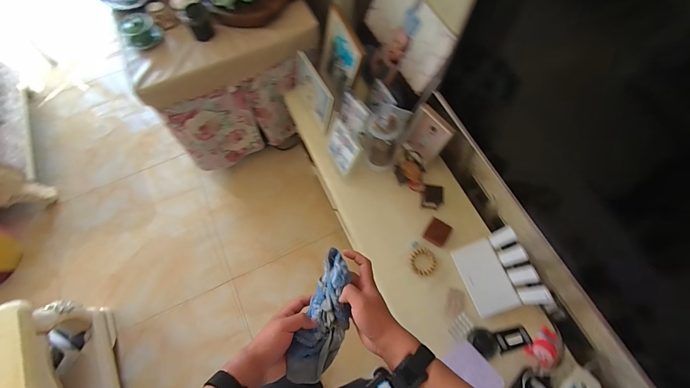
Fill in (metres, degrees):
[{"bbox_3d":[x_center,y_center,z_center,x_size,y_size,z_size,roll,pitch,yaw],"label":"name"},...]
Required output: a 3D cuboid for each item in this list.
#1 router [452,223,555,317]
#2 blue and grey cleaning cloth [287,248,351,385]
[{"bbox_3d":[0.492,0.246,0.953,0.190,0.143,0.232,-19,70,-6],"label":"router"},{"bbox_3d":[-0.031,0.205,0.506,0.073,0.050,0.211,15,83,7],"label":"blue and grey cleaning cloth"}]

